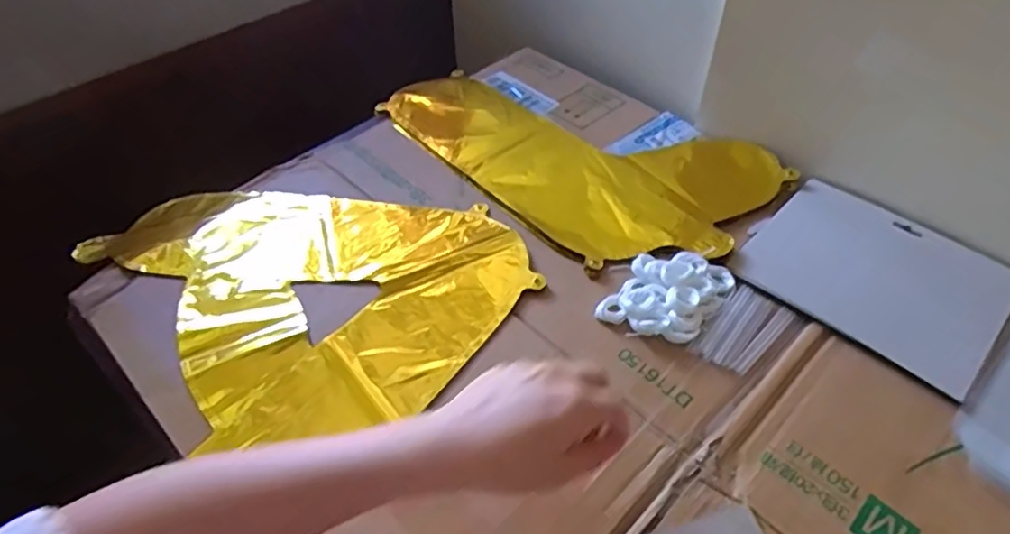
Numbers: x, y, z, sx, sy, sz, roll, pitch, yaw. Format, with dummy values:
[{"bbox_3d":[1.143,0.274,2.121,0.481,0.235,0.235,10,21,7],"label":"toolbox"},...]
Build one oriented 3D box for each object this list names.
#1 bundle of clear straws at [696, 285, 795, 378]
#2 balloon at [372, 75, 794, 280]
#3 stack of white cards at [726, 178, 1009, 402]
[{"bbox_3d":[0.187,0.048,0.500,0.084,0.005,0.046,-37,58,-28],"label":"bundle of clear straws"},{"bbox_3d":[0.068,-0.131,0.661,0.231,0.024,0.388,-34,56,-26],"label":"balloon"},{"bbox_3d":[0.314,0.003,0.537,0.189,0.005,0.165,34,57,26],"label":"stack of white cards"}]

